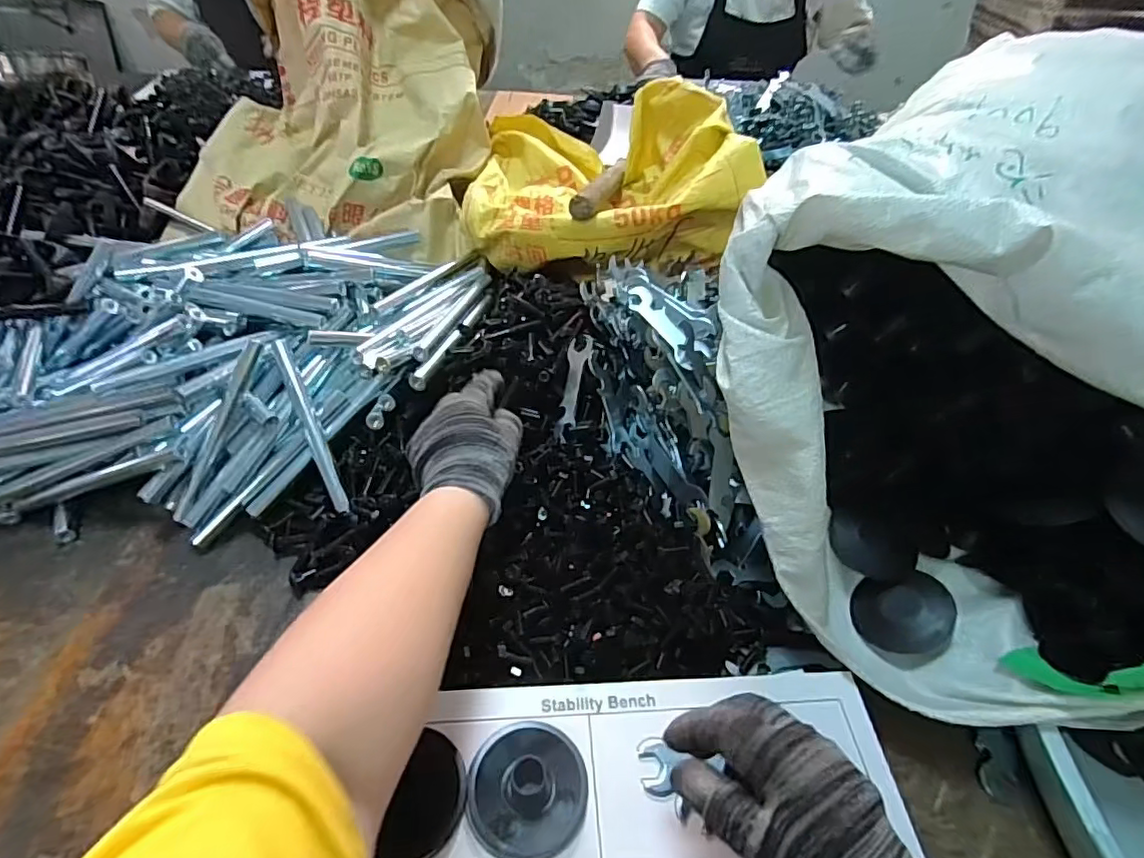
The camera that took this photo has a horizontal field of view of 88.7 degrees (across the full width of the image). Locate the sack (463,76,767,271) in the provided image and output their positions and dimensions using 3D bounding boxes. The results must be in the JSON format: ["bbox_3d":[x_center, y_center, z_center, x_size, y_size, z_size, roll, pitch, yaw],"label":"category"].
[{"bbox_3d":[0.031,-0.315,0.695,0.305,0.140,0.304,-1,46,-4],"label":"sack"}]

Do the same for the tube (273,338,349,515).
[{"bbox_3d":[-0.232,-0.003,0.520,0.014,0.020,0.172,-21,73,-22],"label":"tube"}]

